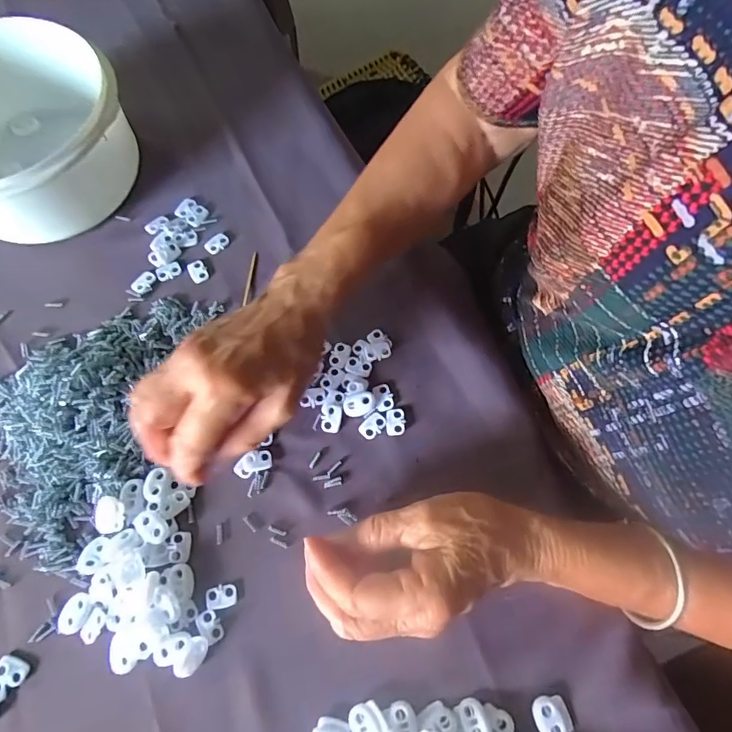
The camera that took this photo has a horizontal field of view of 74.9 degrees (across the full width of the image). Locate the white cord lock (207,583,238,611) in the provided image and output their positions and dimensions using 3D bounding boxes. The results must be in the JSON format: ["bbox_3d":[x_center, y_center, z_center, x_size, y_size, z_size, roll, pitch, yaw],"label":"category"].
[{"bbox_3d":[-0.088,0.140,0.291,0.018,0.004,0.013,-11,69,-5],"label":"white cord lock"}]

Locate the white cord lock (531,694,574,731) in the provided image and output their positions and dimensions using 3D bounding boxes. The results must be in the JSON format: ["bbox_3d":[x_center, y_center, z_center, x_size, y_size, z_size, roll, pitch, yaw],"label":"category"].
[{"bbox_3d":[0.105,0.197,0.266,0.019,0.004,0.021,-11,69,-5],"label":"white cord lock"}]

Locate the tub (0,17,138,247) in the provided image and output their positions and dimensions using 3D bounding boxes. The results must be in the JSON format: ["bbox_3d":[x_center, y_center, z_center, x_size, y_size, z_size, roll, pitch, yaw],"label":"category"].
[{"bbox_3d":[-0.260,-0.169,0.363,0.145,0.083,0.147,-20,71,-8],"label":"tub"}]

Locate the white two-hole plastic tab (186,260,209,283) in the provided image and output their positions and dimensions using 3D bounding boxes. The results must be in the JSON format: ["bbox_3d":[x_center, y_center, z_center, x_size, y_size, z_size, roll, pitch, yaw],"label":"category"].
[{"bbox_3d":[-0.130,-0.074,0.369,0.013,0.004,0.019,-30,72,-12],"label":"white two-hole plastic tab"}]

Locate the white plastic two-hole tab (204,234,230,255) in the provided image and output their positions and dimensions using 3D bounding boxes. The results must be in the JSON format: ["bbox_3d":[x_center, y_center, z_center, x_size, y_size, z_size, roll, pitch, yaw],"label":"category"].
[{"bbox_3d":[-0.120,-0.099,0.382,0.020,0.004,0.013,-42,75,-15],"label":"white plastic two-hole tab"}]

